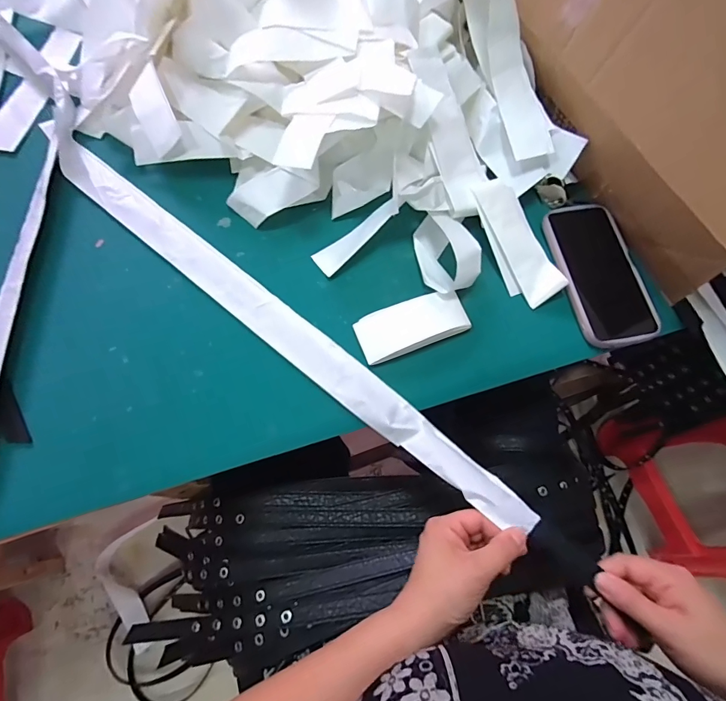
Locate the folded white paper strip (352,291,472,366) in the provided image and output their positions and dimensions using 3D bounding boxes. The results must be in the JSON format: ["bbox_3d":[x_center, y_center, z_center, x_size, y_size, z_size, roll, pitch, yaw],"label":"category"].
[{"bbox_3d":[0.051,-0.026,0.426,0.115,0.012,0.052,-19,71,-8],"label":"folded white paper strip"}]

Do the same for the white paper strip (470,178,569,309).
[{"bbox_3d":[0.171,-0.122,0.460,0.057,0.037,0.146,-21,72,-9],"label":"white paper strip"}]

